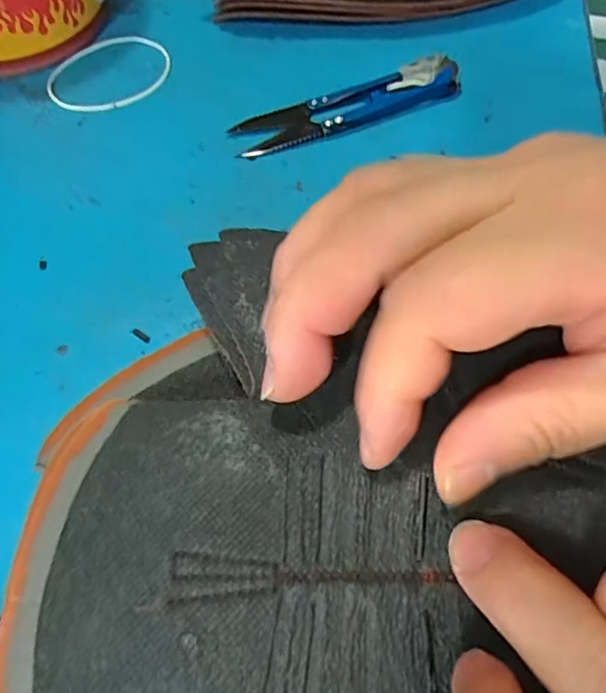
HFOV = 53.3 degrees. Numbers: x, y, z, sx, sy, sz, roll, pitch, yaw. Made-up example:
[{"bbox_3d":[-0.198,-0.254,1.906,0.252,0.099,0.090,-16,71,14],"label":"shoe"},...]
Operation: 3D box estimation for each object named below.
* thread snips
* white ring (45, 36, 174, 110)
[{"bbox_3d":[0.020,-0.107,0.268,0.103,0.013,0.024,-18,61,-9],"label":"thread snips"},{"bbox_3d":[-0.093,-0.132,0.289,0.055,0.004,0.057,8,61,5],"label":"white ring"}]

